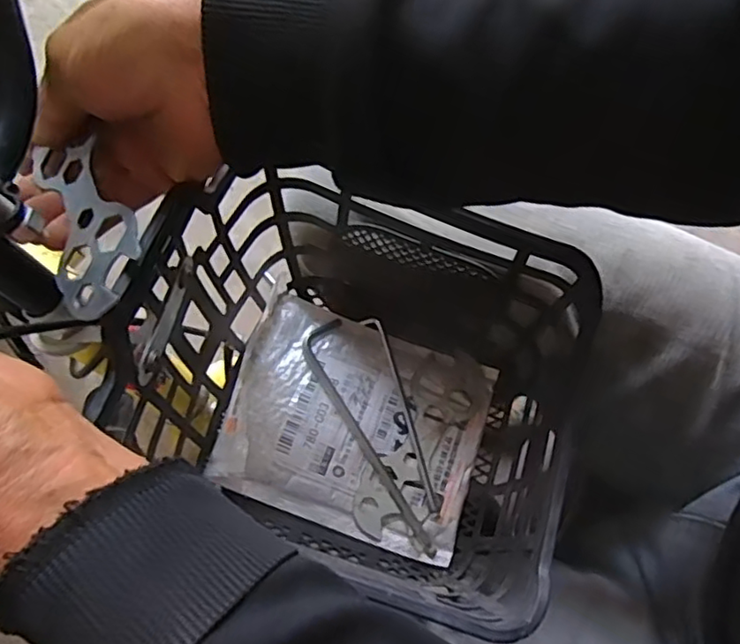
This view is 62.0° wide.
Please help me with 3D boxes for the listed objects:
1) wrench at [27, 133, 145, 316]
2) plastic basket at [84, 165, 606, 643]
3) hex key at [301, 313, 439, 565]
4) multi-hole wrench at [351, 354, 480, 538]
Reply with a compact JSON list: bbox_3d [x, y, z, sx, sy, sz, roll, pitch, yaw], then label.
[{"bbox_3d":[-0.123,-0.049,0.266,0.040,0.005,0.106,-36,60,12],"label":"wrench"},{"bbox_3d":[-0.001,0.030,0.328,0.197,0.140,0.175,21,73,7],"label":"plastic basket"},{"bbox_3d":[-0.001,0.069,0.376,0.027,0.007,0.153,-25,74,-8],"label":"hex key"},{"bbox_3d":[0.030,0.074,0.379,0.043,0.004,0.121,25,67,10],"label":"multi-hole wrench"}]

